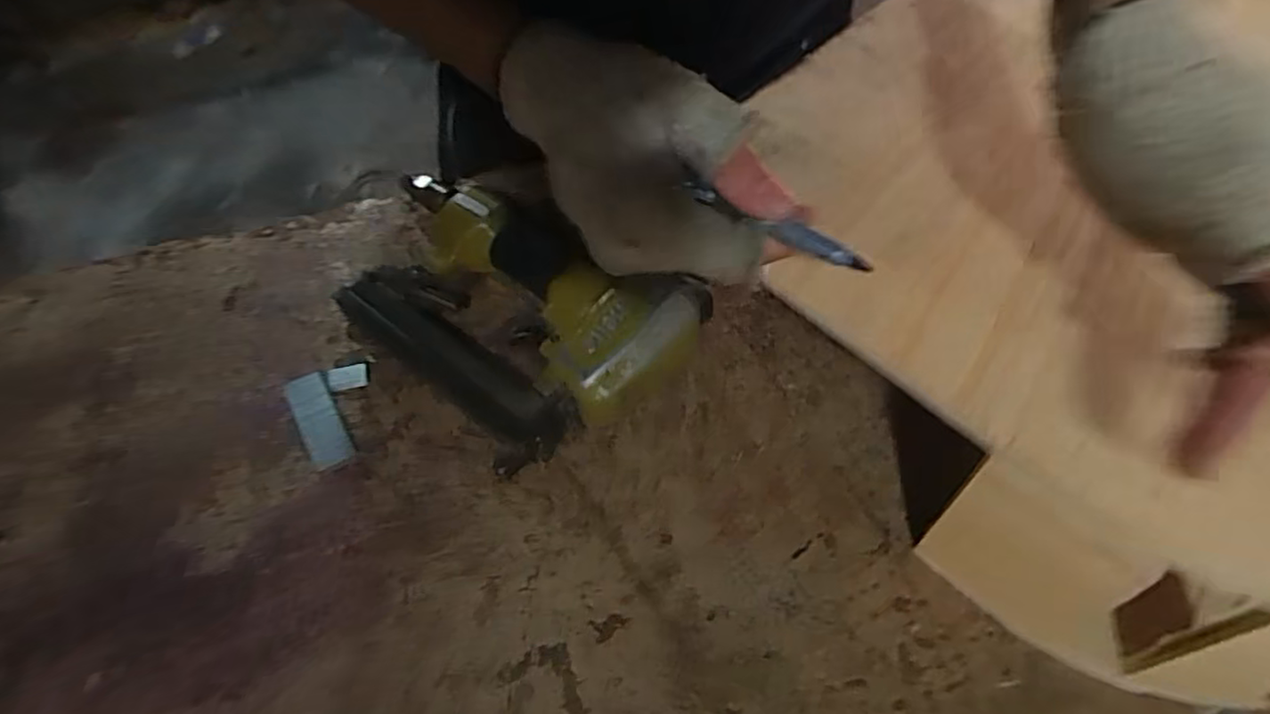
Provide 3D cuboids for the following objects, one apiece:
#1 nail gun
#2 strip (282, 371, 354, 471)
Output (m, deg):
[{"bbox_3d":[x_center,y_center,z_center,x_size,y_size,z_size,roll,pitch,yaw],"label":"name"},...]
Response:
[{"bbox_3d":[-0.094,-0.039,0.441,0.254,0.060,0.153,34,61,23],"label":"nail gun"},{"bbox_3d":[-0.196,0.038,0.416,0.024,0.008,0.071,-28,58,-18],"label":"strip"}]

